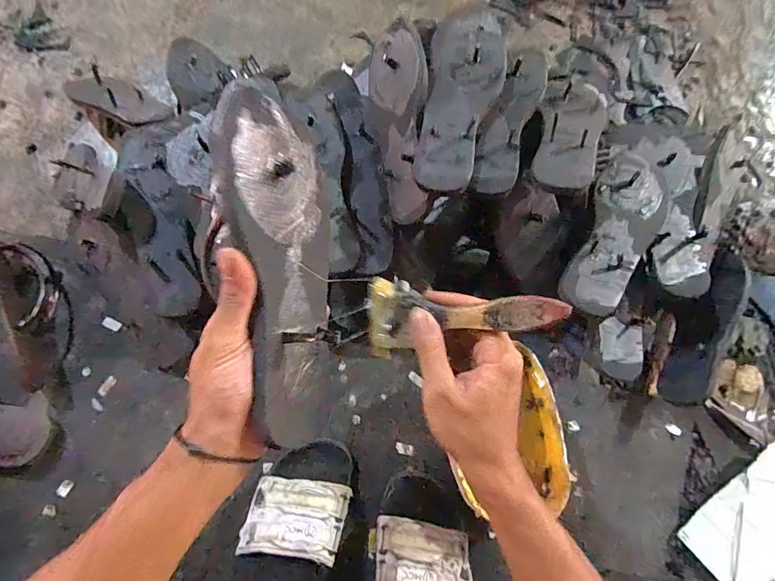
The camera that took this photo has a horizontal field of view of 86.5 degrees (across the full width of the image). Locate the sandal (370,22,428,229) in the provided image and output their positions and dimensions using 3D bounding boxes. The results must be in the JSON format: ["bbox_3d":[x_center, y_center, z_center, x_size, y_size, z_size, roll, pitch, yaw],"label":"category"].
[{"bbox_3d":[0.015,-0.204,0.510,0.086,0.028,0.240,-11,85,39],"label":"sandal"}]

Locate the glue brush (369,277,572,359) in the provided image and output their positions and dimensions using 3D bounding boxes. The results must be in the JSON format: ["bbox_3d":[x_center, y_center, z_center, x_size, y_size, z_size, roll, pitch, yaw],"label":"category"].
[{"bbox_3d":[0.050,0.021,0.303,0.146,0.014,0.060,0,72,29],"label":"glue brush"}]

